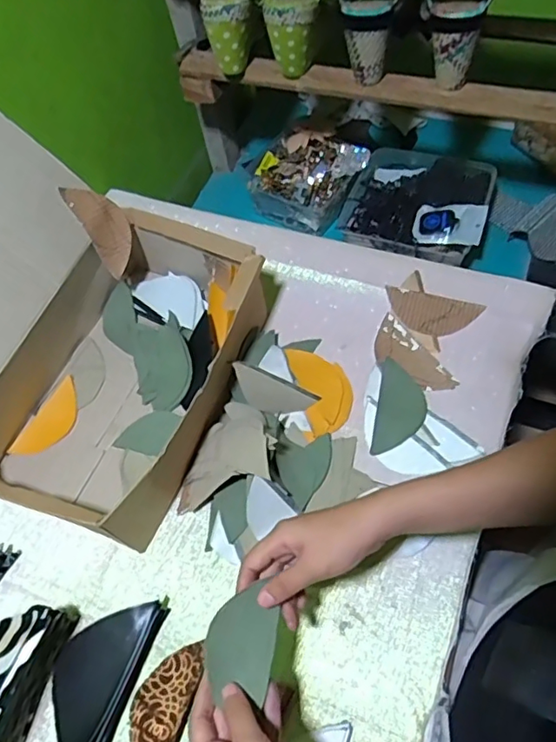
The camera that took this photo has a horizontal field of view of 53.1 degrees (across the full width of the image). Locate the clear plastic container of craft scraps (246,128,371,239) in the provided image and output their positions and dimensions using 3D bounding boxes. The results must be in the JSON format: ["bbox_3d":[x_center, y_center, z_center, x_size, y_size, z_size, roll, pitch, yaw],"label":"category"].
[{"bbox_3d":[0.044,-0.321,0.915,0.178,0.072,0.152,33,68,23],"label":"clear plastic container of craft scraps"}]

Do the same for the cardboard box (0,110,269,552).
[{"bbox_3d":[-0.225,-0.054,0.558,0.322,0.243,0.333,17,66,15],"label":"cardboard box"}]

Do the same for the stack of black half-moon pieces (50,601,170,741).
[{"bbox_3d":[-0.162,0.274,0.499,0.074,0.033,0.149,15,62,16],"label":"stack of black half-moon pieces"}]

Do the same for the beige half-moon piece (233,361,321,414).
[{"bbox_3d":[-0.007,0.024,0.603,0.099,0.006,0.040,26,100,-20],"label":"beige half-moon piece"}]

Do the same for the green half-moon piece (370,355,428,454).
[{"bbox_3d":[0.135,0.038,0.605,0.052,0.005,0.107,7,60,11],"label":"green half-moon piece"}]

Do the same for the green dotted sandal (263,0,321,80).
[{"bbox_3d":[0.025,-0.442,0.677,0.081,0.127,0.080,-2,59,6],"label":"green dotted sandal"}]

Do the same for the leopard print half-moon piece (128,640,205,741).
[{"bbox_3d":[-0.101,0.295,0.482,0.049,0.017,0.115,11,61,14],"label":"leopard print half-moon piece"}]

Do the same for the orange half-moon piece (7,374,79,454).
[{"bbox_3d":[-0.258,0.057,0.640,0.046,0.006,0.101,25,65,12],"label":"orange half-moon piece"}]

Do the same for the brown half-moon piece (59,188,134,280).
[{"bbox_3d":[-0.198,-0.168,0.645,0.007,0.106,0.052,-1,35,49],"label":"brown half-moon piece"}]

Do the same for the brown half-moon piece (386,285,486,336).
[{"bbox_3d":[0.179,-0.067,0.653,0.107,0.013,0.050,16,64,12],"label":"brown half-moon piece"}]

